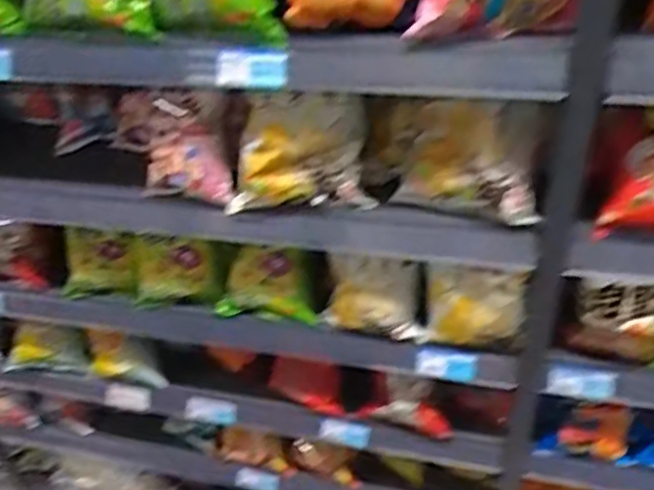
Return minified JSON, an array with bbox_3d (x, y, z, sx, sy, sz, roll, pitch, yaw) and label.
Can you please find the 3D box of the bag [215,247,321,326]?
[{"bbox_3d":[-0.095,0.059,0.977,0.165,0.137,0.047,7,41,16],"label":"bag"}]

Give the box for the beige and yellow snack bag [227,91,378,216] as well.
[{"bbox_3d":[-0.041,-0.111,0.785,0.184,0.144,0.047,-6,40,0],"label":"beige and yellow snack bag"}]

